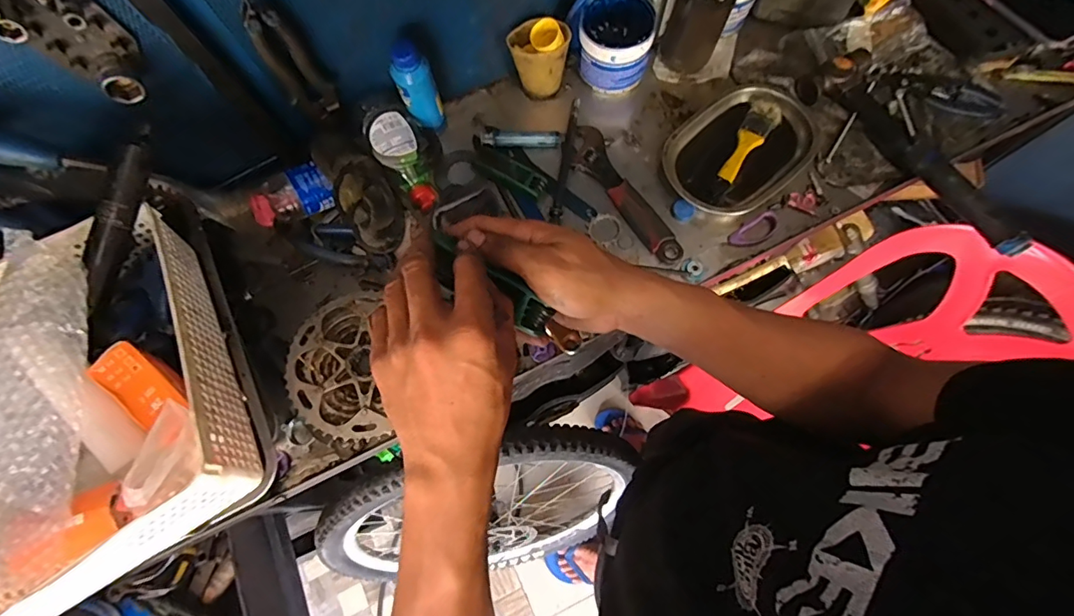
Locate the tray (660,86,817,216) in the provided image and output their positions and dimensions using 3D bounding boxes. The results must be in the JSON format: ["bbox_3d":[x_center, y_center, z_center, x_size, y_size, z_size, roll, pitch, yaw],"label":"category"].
[{"bbox_3d":[0.280,-0.219,0.690,0.153,0.035,0.216,43,81,13],"label":"tray"}]

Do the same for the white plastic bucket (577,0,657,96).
[{"bbox_3d":[0.110,-0.377,0.700,0.099,0.093,0.106,-1,74,3],"label":"white plastic bucket"}]

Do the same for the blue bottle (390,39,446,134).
[{"bbox_3d":[-0.157,-0.287,0.648,0.036,0.133,0.043,23,77,10],"label":"blue bottle"}]

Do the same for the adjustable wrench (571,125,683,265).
[{"bbox_3d":[0.114,-0.156,0.672,0.054,0.026,0.233,-29,74,-5],"label":"adjustable wrench"}]

